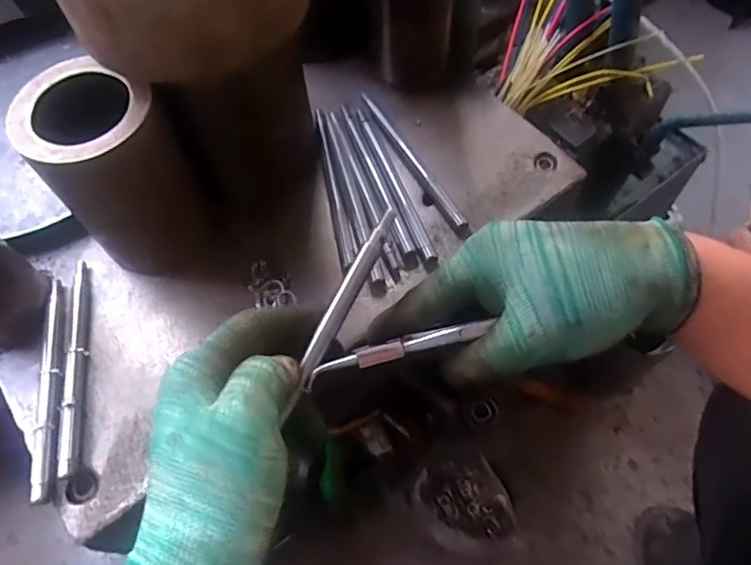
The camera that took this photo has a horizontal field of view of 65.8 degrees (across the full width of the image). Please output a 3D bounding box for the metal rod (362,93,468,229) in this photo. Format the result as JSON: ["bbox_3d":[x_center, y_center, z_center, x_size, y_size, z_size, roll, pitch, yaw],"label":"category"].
[{"bbox_3d":[0.029,-0.105,0.486,0.010,0.006,0.161,-28,63,-12],"label":"metal rod"}]

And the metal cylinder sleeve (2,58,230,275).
[{"bbox_3d":[-0.173,-0.075,0.399,0.084,0.115,0.098,-28,63,-12],"label":"metal cylinder sleeve"}]

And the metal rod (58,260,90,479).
[{"bbox_3d":[-0.214,0.055,0.412,0.012,0.011,0.162,-11,61,-3],"label":"metal rod"}]

